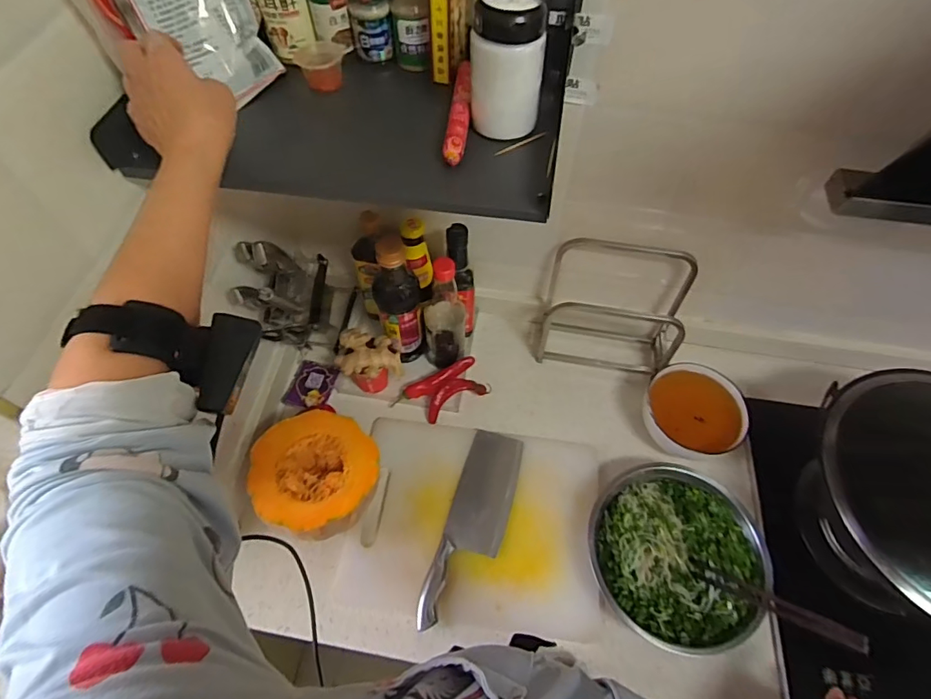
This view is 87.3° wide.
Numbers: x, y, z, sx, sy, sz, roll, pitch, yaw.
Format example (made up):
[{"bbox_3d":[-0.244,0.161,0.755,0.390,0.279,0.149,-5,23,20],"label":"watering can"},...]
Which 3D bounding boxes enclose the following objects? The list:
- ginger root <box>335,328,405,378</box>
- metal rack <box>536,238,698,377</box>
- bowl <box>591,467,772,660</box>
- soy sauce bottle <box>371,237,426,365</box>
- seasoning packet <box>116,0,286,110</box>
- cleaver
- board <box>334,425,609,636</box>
[{"bbox_3d":[-0.157,0.008,0.795,0.099,0.041,0.086,-10,60,-6],"label":"ginger root"},{"bbox_3d":[0.252,-0.064,0.854,0.222,0.234,0.132,7,60,4],"label":"metal rack"},{"bbox_3d":[0.300,0.296,0.712,0.236,0.073,0.235,0,59,0],"label":"bowl"},{"bbox_3d":[-0.108,-0.074,0.796,0.071,0.271,0.086,-10,60,-6],"label":"soy sauce bottle"},{"bbox_3d":[-0.247,-0.311,0.457,0.012,0.146,0.117,21,55,38],"label":"seasoning packet"},{"bbox_3d":[0.015,0.261,0.732,0.089,0.017,0.289,16,56,8],"label":"cleaver"},{"bbox_3d":[0.020,0.260,0.750,0.367,0.022,0.276,8,62,4],"label":"board"}]

